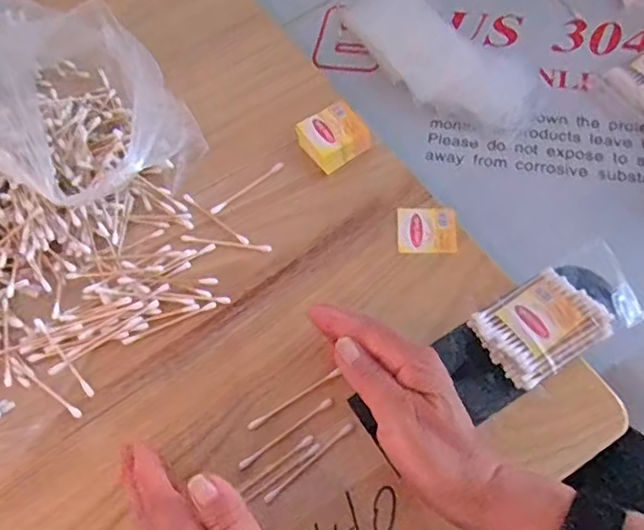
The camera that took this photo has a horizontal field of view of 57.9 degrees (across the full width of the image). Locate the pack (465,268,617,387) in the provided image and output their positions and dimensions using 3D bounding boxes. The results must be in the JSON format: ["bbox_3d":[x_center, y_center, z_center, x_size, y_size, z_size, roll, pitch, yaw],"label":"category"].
[{"bbox_3d":[0.147,0.041,0.393,0.077,0.015,0.059,-31,65,-9],"label":"pack"}]

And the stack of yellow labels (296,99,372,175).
[{"bbox_3d":[0.010,-0.104,0.474,0.049,0.026,0.043,-33,65,-10],"label":"stack of yellow labels"}]

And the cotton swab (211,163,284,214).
[{"bbox_3d":[-0.060,-0.062,0.469,0.070,0.004,0.006,-38,68,-14],"label":"cotton swab"}]

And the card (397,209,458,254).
[{"bbox_3d":[0.080,-0.026,0.442,0.043,0.004,0.040,-1,61,9],"label":"card"}]

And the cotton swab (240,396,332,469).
[{"bbox_3d":[-0.022,0.109,0.379,0.071,0.004,0.005,-34,67,-12],"label":"cotton swab"}]

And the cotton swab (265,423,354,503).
[{"bbox_3d":[-0.007,0.124,0.367,0.070,0.004,0.005,-38,68,-14],"label":"cotton swab"}]

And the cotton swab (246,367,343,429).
[{"bbox_3d":[-0.018,0.090,0.390,0.069,0.004,0.005,-31,66,-8],"label":"cotton swab"}]

